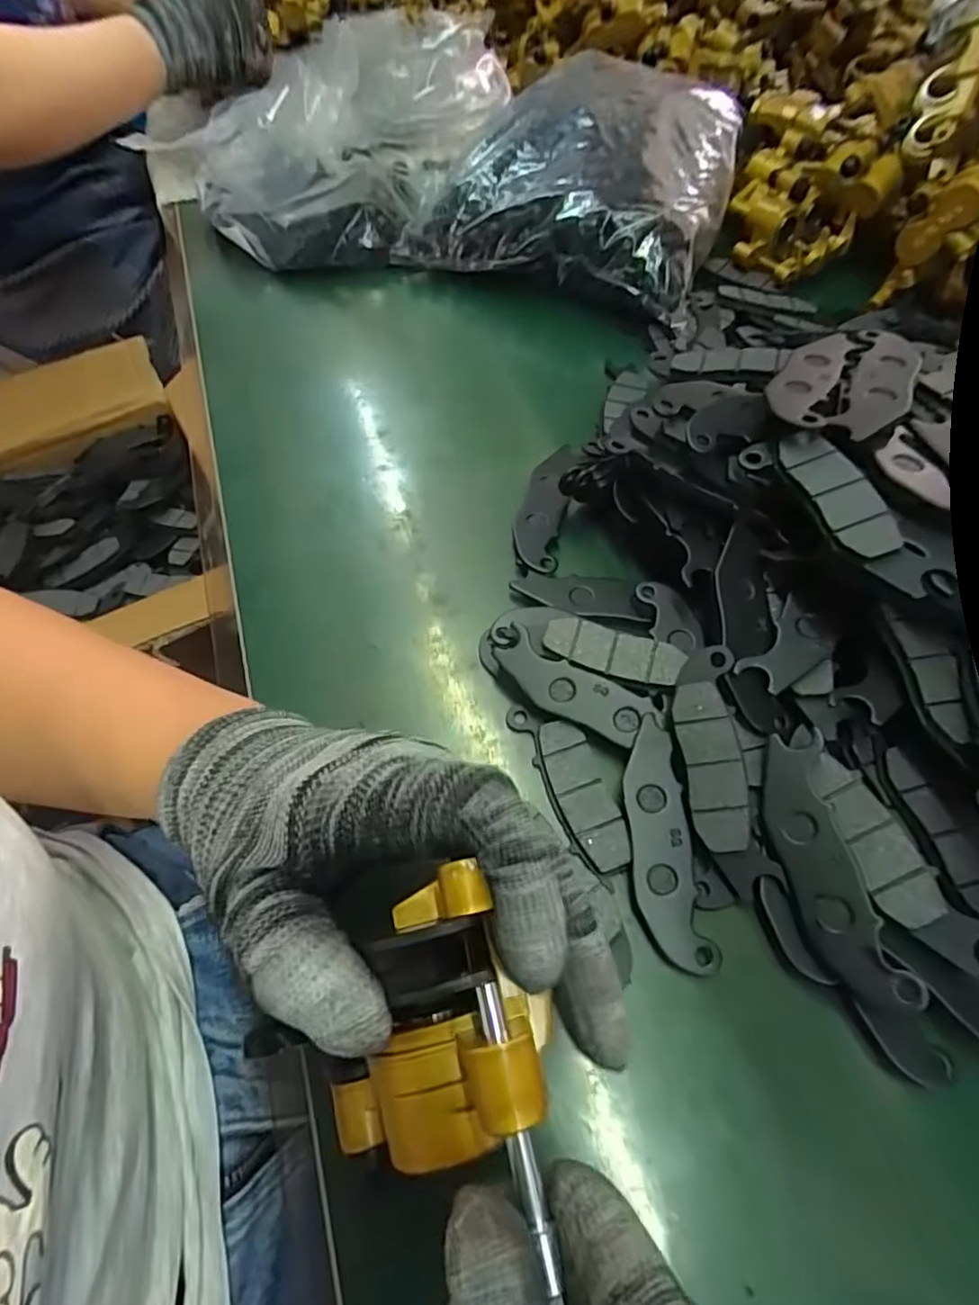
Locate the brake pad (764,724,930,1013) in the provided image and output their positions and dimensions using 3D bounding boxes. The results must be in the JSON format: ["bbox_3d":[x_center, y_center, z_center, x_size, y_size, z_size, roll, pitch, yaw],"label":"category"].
[{"bbox_3d":[0.136,0.086,0.250,0.031,0.006,0.105,-18,65,15],"label":"brake pad"}]

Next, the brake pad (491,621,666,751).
[{"bbox_3d":[0.042,0.018,0.298,0.083,0.010,0.030,26,63,15],"label":"brake pad"}]

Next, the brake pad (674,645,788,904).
[{"bbox_3d":[0.101,0.051,0.268,0.030,0.010,0.105,-7,76,-3],"label":"brake pad"}]

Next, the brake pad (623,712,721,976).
[{"bbox_3d":[0.074,0.080,0.265,0.027,0.010,0.103,-5,59,-3],"label":"brake pad"}]

